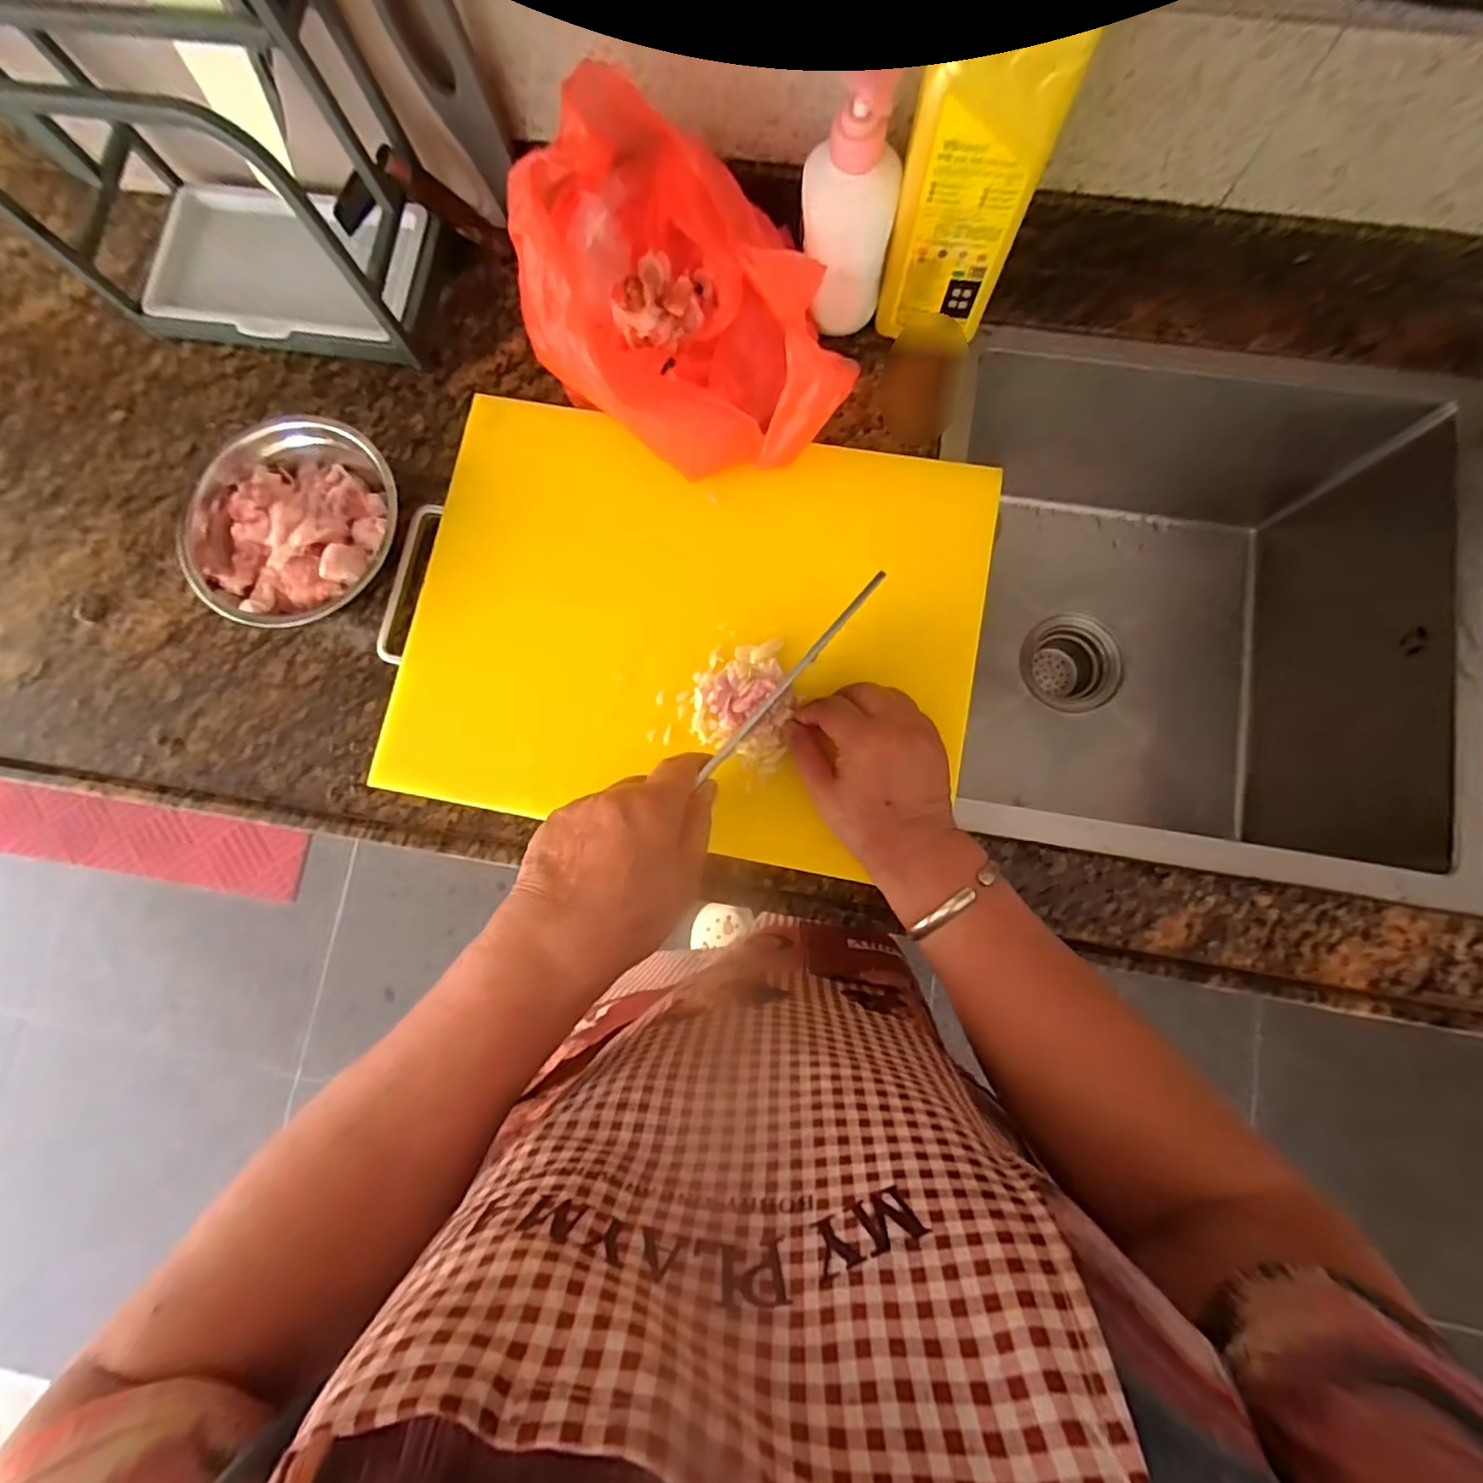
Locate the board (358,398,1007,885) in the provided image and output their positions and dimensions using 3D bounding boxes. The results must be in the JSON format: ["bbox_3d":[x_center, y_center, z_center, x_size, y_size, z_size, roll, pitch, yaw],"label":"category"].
[{"bbox_3d":[-0.043,-0.091,0.494,0.441,0.028,0.332,10,82,4],"label":"board"}]

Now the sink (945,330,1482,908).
[{"bbox_3d":[0.620,-0.097,0.599,0.782,0.276,0.483,9,82,4],"label":"sink"}]

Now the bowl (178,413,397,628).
[{"bbox_3d":[-0.387,-0.184,0.538,0.187,0.051,0.196,0,82,3],"label":"bowl"}]

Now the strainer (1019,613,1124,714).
[{"bbox_3d":[0.380,-0.084,0.742,0.108,0.088,0.110,0,82,3],"label":"strainer"}]

